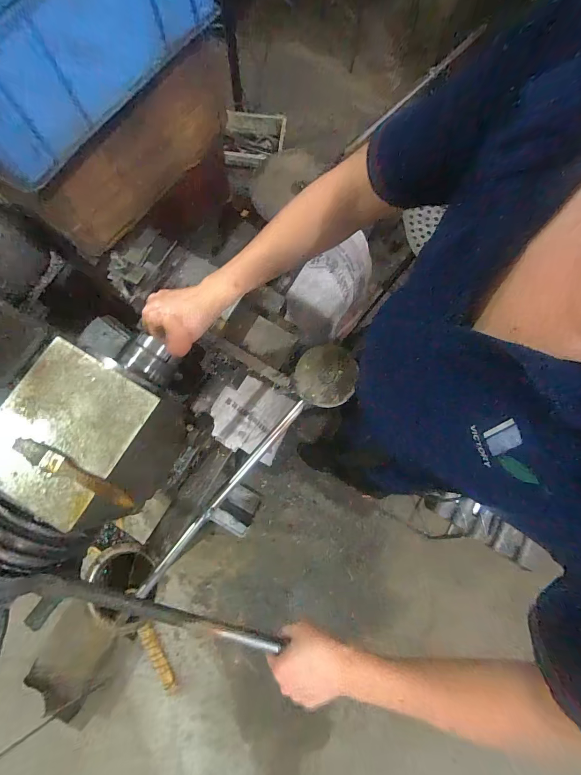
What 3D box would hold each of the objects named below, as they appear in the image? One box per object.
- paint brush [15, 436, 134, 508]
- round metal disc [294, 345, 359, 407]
[{"bbox_3d":[-0.239,0.093,0.378,0.147,0.011,0.021,24,77,5],"label":"paint brush"},{"bbox_3d":[0.057,-0.020,0.545,0.095,0.007,0.099,0,76,-1],"label":"round metal disc"}]

